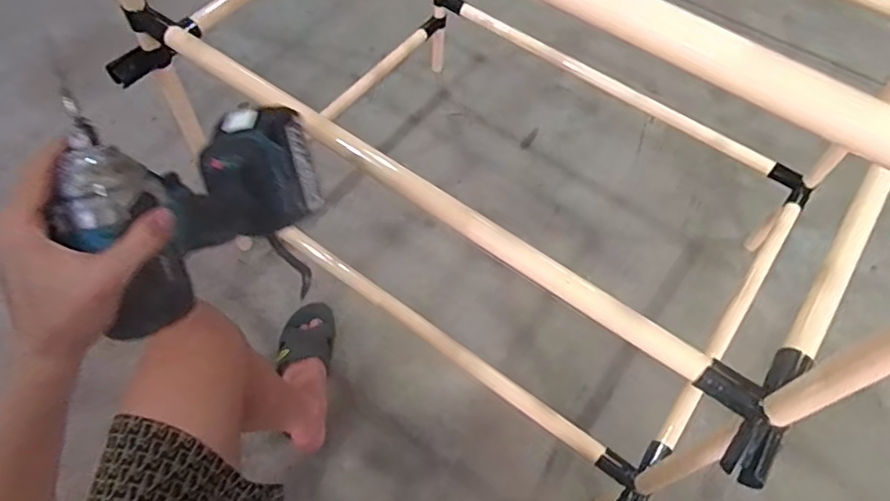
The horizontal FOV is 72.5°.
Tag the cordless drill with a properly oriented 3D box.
[{"bbox_3d":[-0.197,-0.026,0.505,0.095,0.169,0.250,18,22,12],"label":"cordless drill"}]

